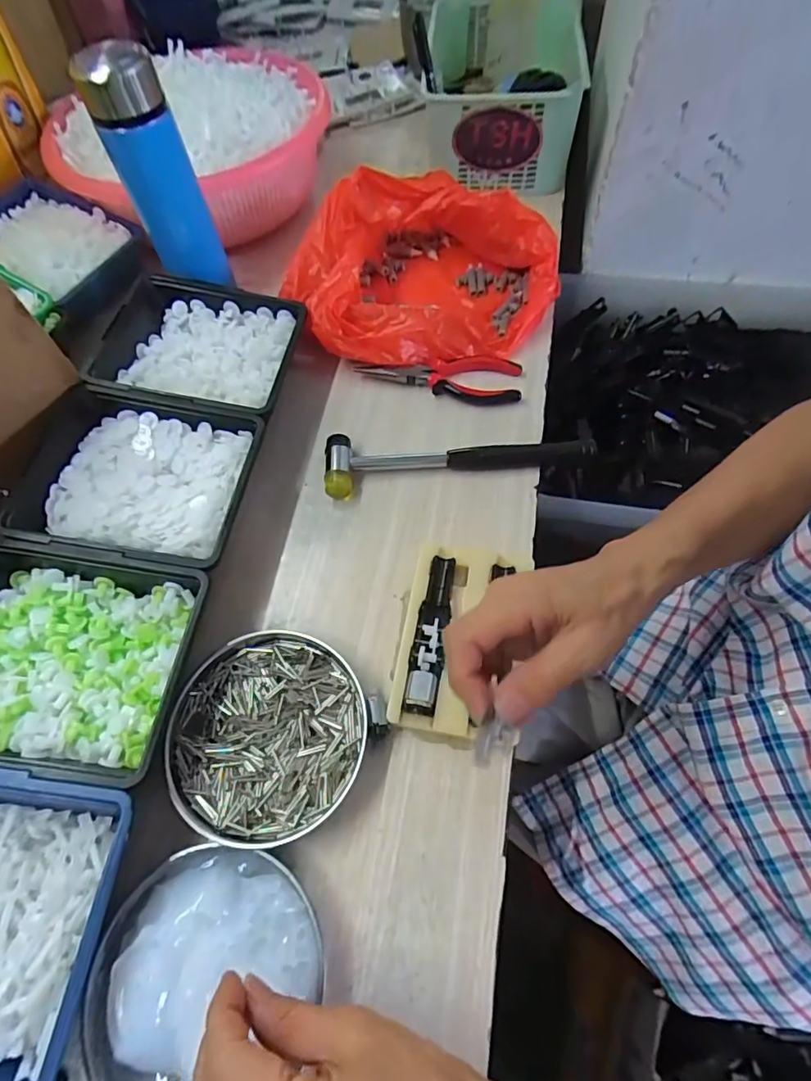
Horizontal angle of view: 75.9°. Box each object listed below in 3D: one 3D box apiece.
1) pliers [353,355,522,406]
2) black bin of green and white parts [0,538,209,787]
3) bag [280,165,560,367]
[{"bbox_3d":[0.034,-0.164,0.507,0.154,0.012,0.058,7,62,7],"label":"pliers"},{"bbox_3d":[-0.230,0.079,0.353,0.159,0.047,0.143,5,62,6],"label":"black bin of green and white parts"},{"bbox_3d":[0.014,-0.288,0.538,0.269,0.076,0.233,-8,61,-1],"label":"bag"}]

